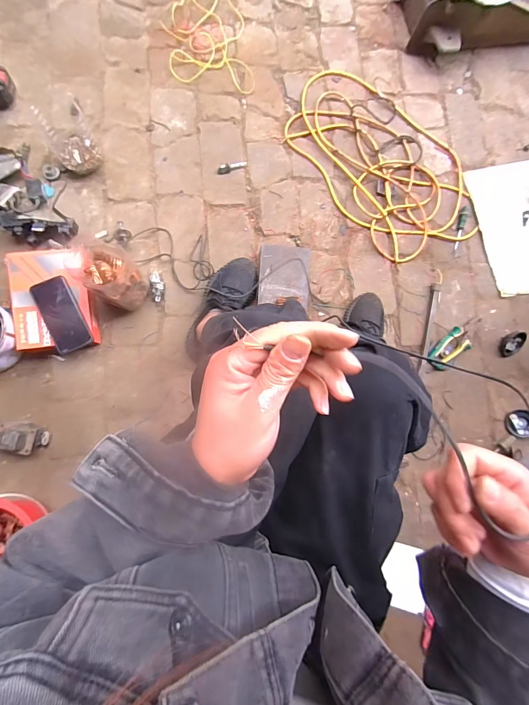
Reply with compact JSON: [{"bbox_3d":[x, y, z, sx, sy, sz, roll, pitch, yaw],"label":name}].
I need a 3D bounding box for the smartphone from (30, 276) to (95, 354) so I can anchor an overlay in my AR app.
[{"bbox_3d":[-0.436,-0.082,0.736,0.079,0.012,0.162,-25,88,-10],"label":"smartphone"}]

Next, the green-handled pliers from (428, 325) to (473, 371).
[{"bbox_3d":[0.469,-0.010,0.871,0.131,0.020,0.061,-36,89,-7],"label":"green-handled pliers"}]

